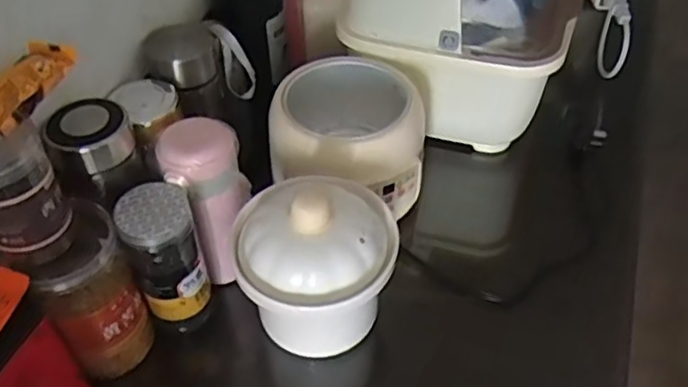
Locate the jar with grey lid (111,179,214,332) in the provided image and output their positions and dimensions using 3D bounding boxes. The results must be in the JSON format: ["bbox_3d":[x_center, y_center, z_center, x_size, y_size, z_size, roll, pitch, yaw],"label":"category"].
[{"bbox_3d":[-0.155,0.060,0.567,0.057,0.140,0.060,0,46,0],"label":"jar with grey lid"}]

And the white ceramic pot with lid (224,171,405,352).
[{"bbox_3d":[-0.023,0.058,0.568,0.130,0.140,0.120,0,46,0],"label":"white ceramic pot with lid"}]

